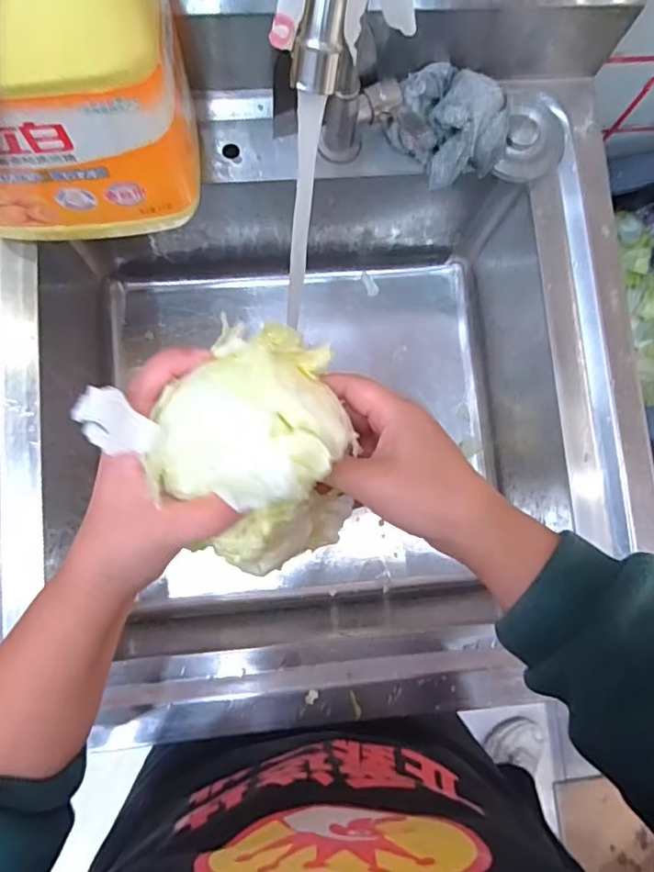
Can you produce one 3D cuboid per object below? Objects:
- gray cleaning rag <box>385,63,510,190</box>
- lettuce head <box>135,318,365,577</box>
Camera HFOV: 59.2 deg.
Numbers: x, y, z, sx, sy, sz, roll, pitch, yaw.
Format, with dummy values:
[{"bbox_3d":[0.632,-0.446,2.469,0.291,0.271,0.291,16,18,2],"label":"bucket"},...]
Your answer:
[{"bbox_3d":[0.112,-0.282,0.516,0.095,0.044,0.097,-38,86,-7],"label":"gray cleaning rag"},{"bbox_3d":[-0.032,0.010,0.296,0.095,0.089,0.110,-33,85,-7],"label":"lettuce head"}]

